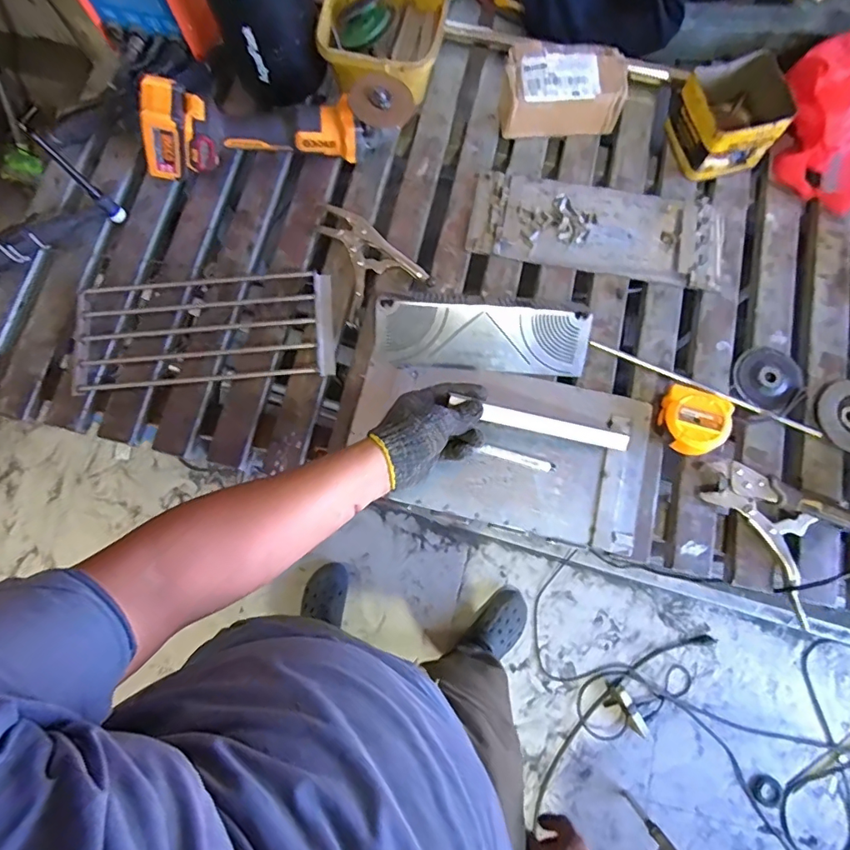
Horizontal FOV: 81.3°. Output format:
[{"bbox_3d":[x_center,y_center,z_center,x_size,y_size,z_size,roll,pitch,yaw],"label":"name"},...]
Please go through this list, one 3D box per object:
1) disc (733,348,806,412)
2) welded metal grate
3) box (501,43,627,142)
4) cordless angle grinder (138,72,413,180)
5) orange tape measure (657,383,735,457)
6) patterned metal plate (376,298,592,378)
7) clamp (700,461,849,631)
[{"bbox_3d":[0.460,-0.062,0.662,0.082,0.008,0.085,0,77,1],"label":"disc"},{"bbox_3d":[-0.307,-0.134,0.691,0.355,0.018,0.152,-4,77,0],"label":"welded metal grate"},{"bbox_3d":[0.199,-0.493,0.729,0.169,0.077,0.102,0,77,1],"label":"box"},{"bbox_3d":[-0.206,-0.425,0.699,0.373,0.122,0.078,-6,77,0],"label":"cordless angle grinder"},{"bbox_3d":[0.341,-0.004,0.633,0.078,0.039,0.080,21,78,5],"label":"orange tape measure"},{"bbox_3d":[0.075,-0.114,0.658,0.277,0.010,0.082,4,110,0],"label":"patterned metal plate"},{"bbox_3d":[0.433,0.125,0.609,0.167,0.026,0.136,44,82,10],"label":"clamp"}]

